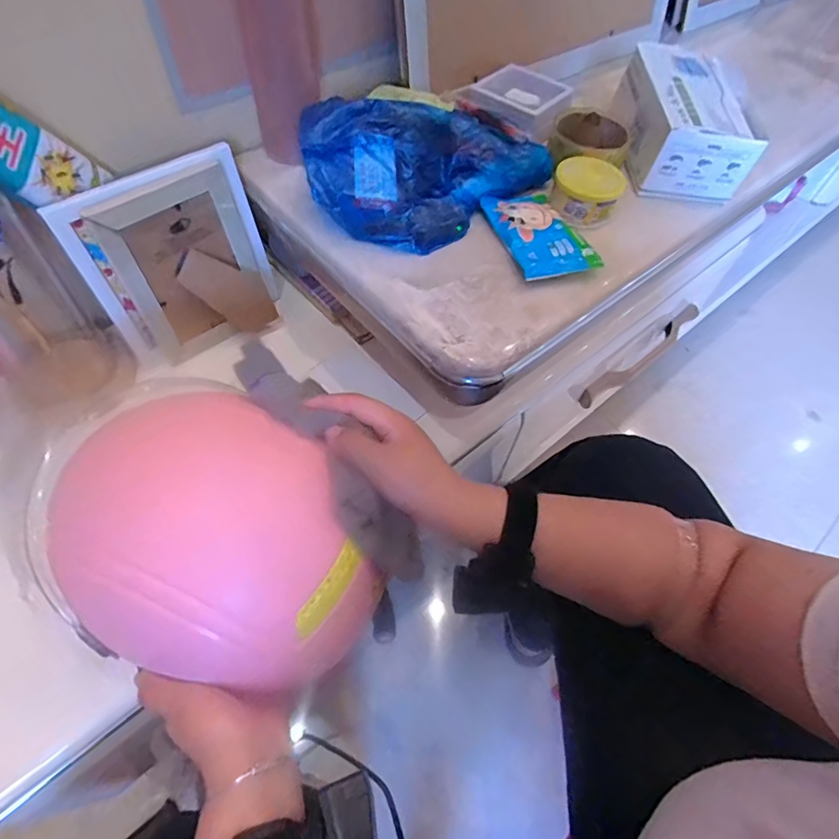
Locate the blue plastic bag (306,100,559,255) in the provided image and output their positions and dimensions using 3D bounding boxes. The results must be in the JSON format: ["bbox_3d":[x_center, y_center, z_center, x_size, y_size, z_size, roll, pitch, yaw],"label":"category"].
[{"bbox_3d":[0.022,-0.225,0.433,0.239,0.073,0.105,-9,59,-10],"label":"blue plastic bag"}]

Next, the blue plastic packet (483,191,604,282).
[{"bbox_3d":[0.110,-0.178,0.454,0.071,0.015,0.125,-13,59,-13],"label":"blue plastic packet"}]

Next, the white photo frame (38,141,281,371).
[{"bbox_3d":[-0.227,-0.150,0.475,0.167,0.172,0.035,-34,50,-21],"label":"white photo frame"}]

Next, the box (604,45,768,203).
[{"bbox_3d":[0.278,-0.319,0.518,0.095,0.075,0.170,1,57,-4],"label":"box"}]

